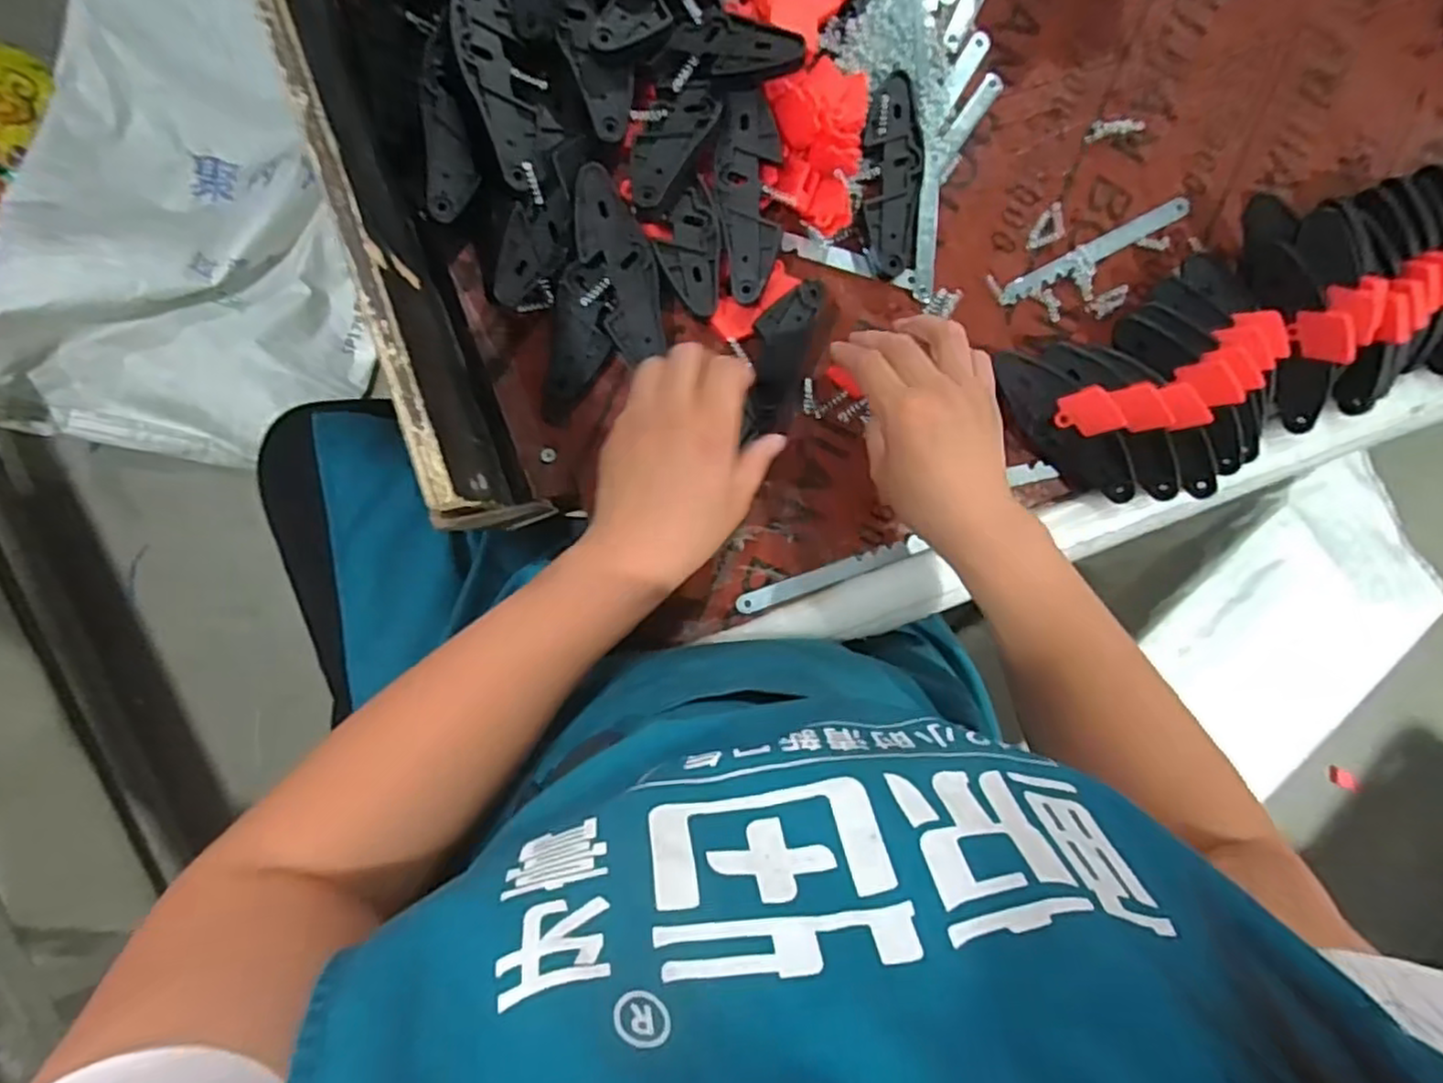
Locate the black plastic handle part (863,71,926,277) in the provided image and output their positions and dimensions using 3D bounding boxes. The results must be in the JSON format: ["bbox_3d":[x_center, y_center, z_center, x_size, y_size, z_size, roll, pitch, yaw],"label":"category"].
[{"bbox_3d":[0.111,-0.235,0.459,0.041,0.016,0.123,2,92,-7],"label":"black plastic handle part"}]

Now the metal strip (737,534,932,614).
[{"bbox_3d":[0.072,0.022,0.468,0.128,0.004,0.014,-19,95,-6],"label":"metal strip"}]

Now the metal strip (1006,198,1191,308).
[{"bbox_3d":[0.257,-0.200,0.487,0.151,0.004,0.014,-28,95,-5],"label":"metal strip"}]

